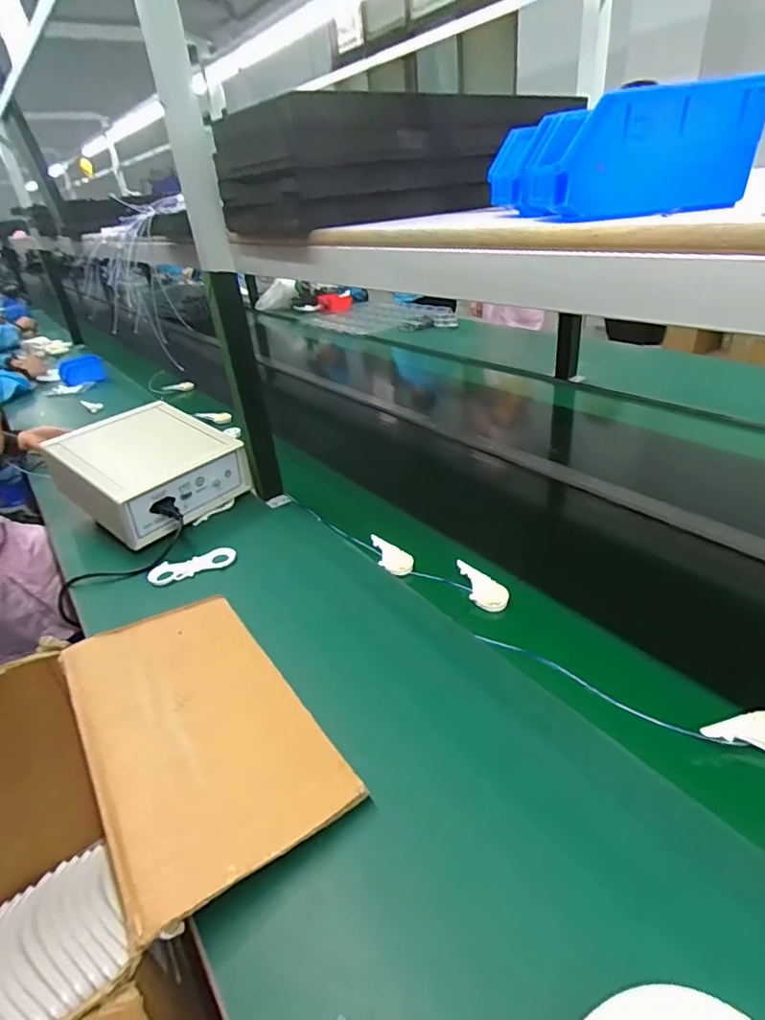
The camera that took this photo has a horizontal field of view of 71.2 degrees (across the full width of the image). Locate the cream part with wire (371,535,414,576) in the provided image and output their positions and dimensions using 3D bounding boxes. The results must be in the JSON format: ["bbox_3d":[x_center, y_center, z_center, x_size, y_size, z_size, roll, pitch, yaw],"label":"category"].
[{"bbox_3d":[0.009,0.066,0.812,0.040,0.016,0.089,-22,48,-31],"label":"cream part with wire"}]

